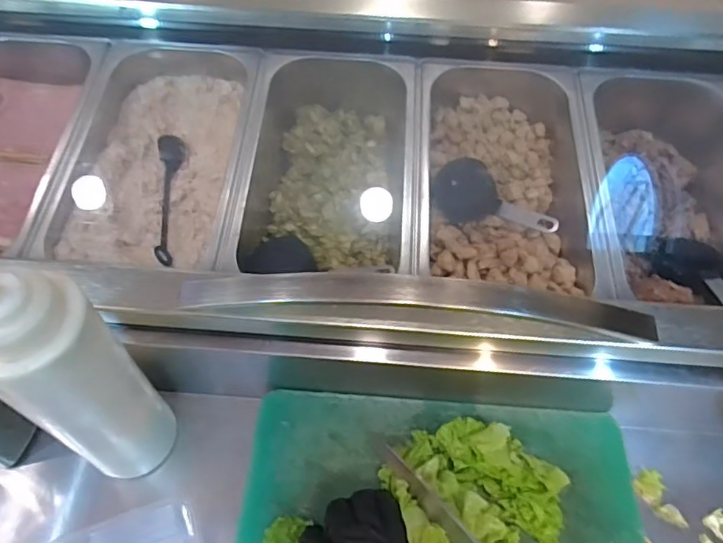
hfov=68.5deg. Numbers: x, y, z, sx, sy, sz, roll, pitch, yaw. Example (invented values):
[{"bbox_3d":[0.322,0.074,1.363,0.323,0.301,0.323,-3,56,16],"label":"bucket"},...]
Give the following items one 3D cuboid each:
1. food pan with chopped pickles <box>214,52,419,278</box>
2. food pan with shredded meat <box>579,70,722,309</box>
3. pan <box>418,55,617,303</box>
[{"bbox_3d":[-0.031,-0.113,0.569,0.174,0.097,0.305,4,55,1],"label":"food pan with chopped pickles"},{"bbox_3d":[0.321,-0.083,0.568,0.180,0.108,0.352,4,55,1],"label":"food pan with shredded meat"},{"bbox_3d":[0.145,-0.101,0.559,0.172,0.085,0.293,4,55,1],"label":"pan"}]

